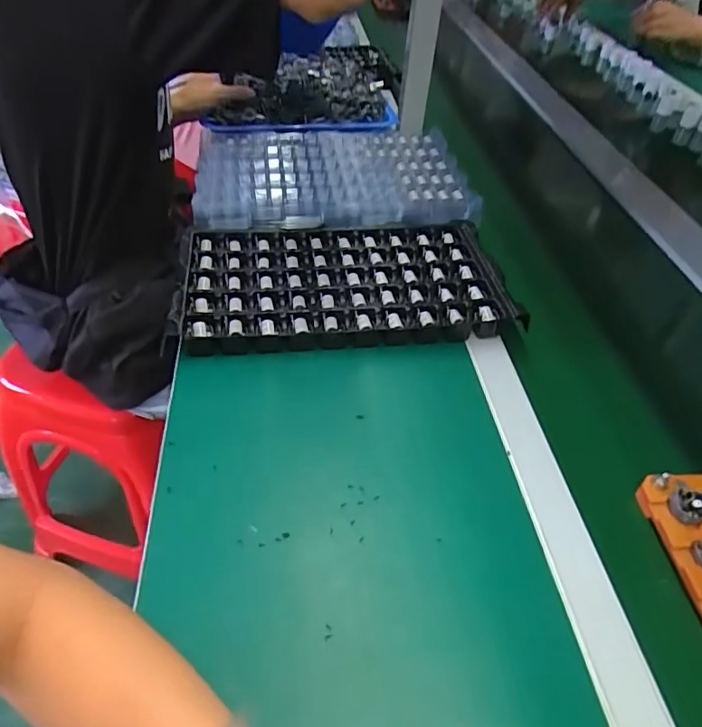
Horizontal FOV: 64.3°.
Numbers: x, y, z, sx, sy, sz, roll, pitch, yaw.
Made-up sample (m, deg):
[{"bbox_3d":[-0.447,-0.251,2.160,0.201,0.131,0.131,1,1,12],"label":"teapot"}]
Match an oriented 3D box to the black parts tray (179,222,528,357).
[{"bbox_3d":[-0.006,-0.092,0.630,0.347,0.041,0.183,-5,38,-6],"label":"black parts tray"}]

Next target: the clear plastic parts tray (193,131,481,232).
[{"bbox_3d":[-0.027,-0.259,0.769,0.357,0.036,0.245,-6,38,-7],"label":"clear plastic parts tray"}]

